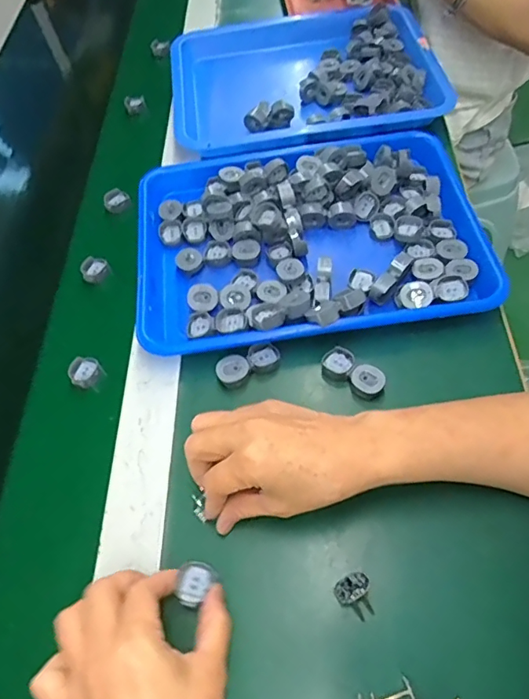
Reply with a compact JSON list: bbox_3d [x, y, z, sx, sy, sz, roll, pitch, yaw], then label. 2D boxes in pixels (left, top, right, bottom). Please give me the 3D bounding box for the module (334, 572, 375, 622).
[{"bbox_3d":[0.062,0.172,0.354,0.024,0.026,0.029,-24,59,-9],"label":"module"}]

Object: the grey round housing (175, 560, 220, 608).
[{"bbox_3d":[-0.049,0.163,0.358,0.026,0.013,0.030,33,66,18],"label":"grey round housing"}]

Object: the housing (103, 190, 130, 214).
[{"bbox_3d":[-0.173,-0.175,0.599,0.030,0.014,0.025,-20,58,-6],"label":"housing"}]

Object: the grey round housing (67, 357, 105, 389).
[{"bbox_3d":[-0.168,0.023,0.483,0.029,0.021,0.029,0,61,1],"label":"grey round housing"}]

